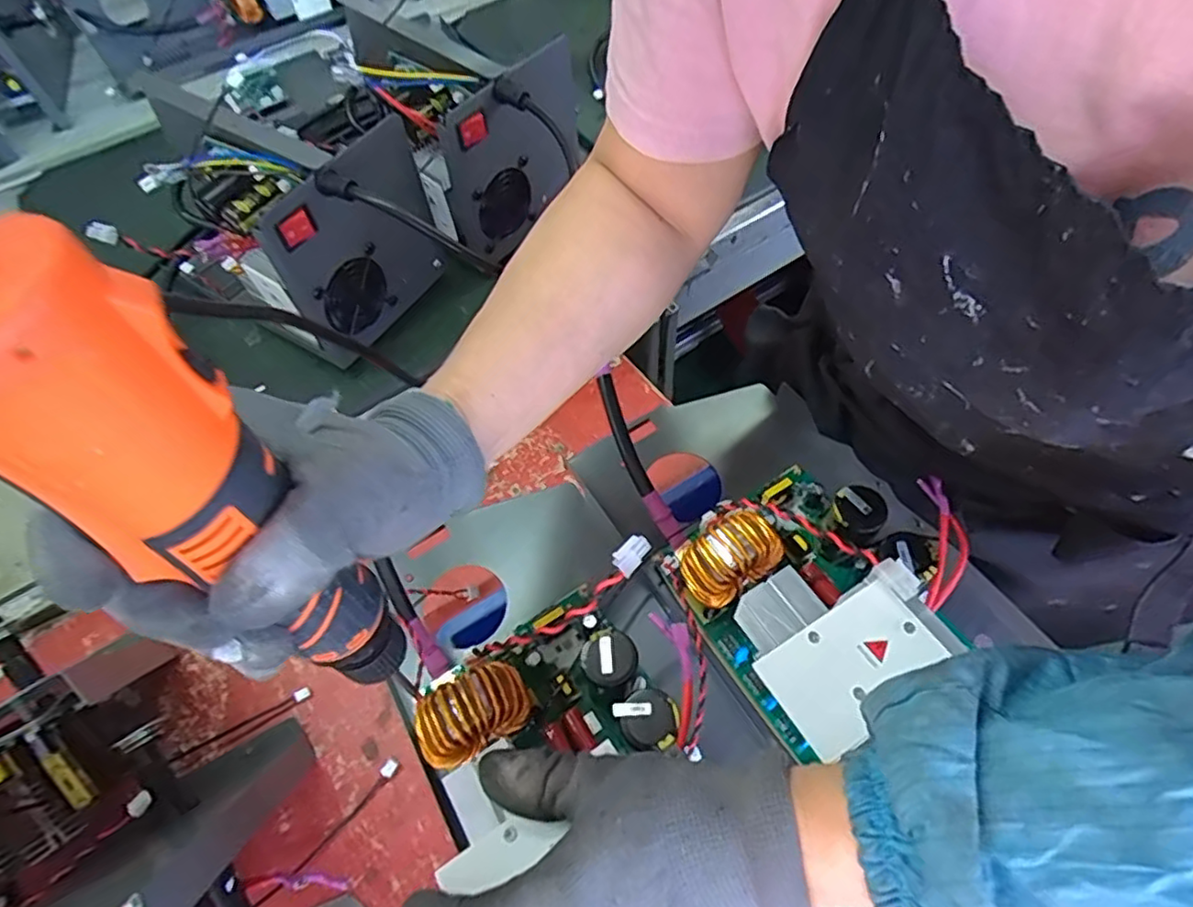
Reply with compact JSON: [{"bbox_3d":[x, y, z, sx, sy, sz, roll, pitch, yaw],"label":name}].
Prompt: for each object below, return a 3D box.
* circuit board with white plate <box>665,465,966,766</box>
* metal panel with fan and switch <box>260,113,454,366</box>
[{"bbox_3d":[0.119,0.071,0.354,0.130,0.077,0.144,-29,61,-14],"label":"circuit board with white plate"},{"bbox_3d":[-0.191,-0.171,0.536,0.015,0.167,0.152,28,67,15],"label":"metal panel with fan and switch"}]

